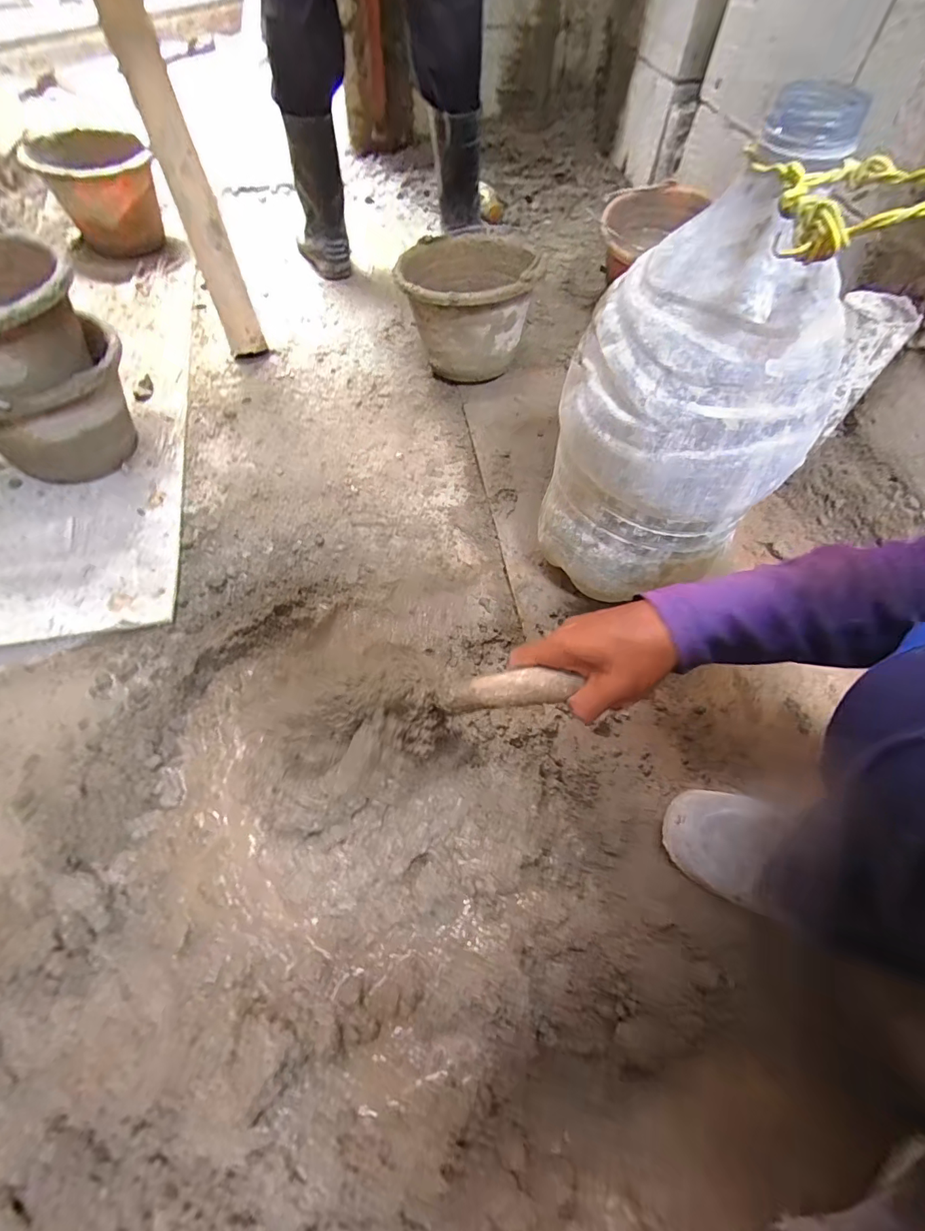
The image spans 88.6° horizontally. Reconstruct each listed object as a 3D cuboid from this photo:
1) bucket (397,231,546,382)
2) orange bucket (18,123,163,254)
[{"bbox_3d":[0.002,-0.520,0.828,0.211,0.178,0.215,0,62,0],"label":"bucket"},{"bbox_3d":[-0.736,-0.871,0.995,0.217,0.174,0.233,-21,64,-11],"label":"orange bucket"}]

